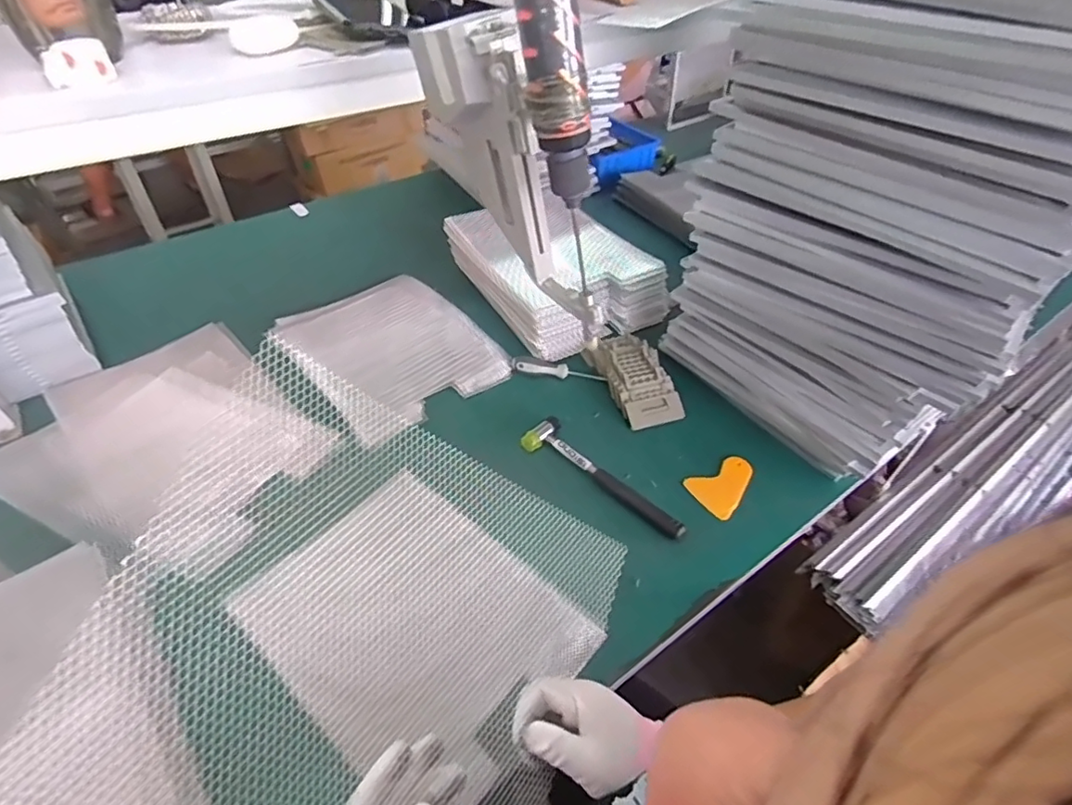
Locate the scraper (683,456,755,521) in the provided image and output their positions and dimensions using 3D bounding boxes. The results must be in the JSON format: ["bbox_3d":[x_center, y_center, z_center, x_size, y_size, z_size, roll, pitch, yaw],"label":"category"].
[{"bbox_3d":[0.254,0.107,0.754,0.096,0.007,0.070,-28,51,-26],"label":"scraper"}]

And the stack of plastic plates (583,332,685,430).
[{"bbox_3d":[0.152,-0.038,0.866,0.089,0.033,0.175,-13,46,-15],"label":"stack of plastic plates"}]

